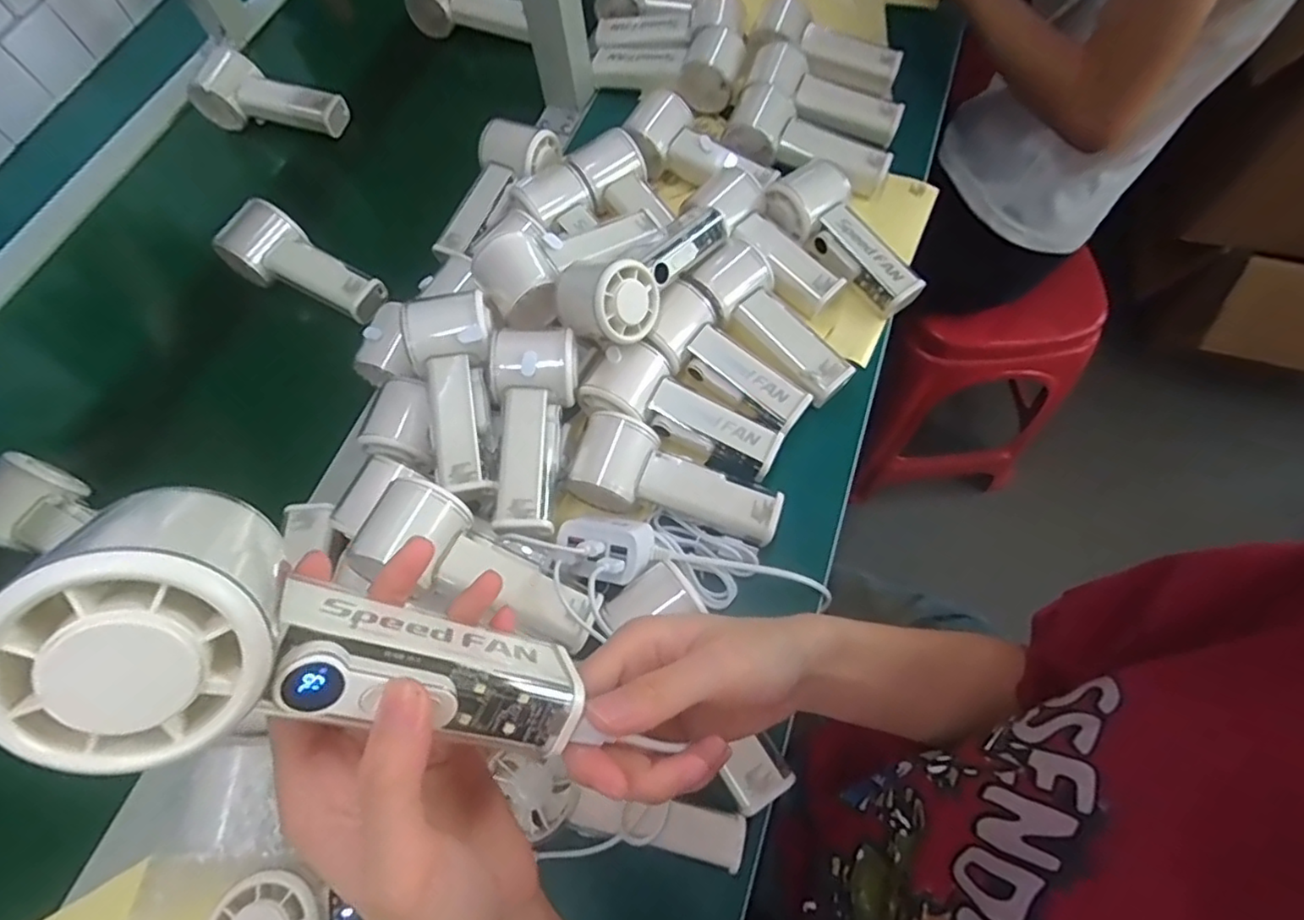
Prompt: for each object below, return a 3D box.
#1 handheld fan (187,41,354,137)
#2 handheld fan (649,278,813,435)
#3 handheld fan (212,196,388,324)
[{"bbox_3d":[-0.397,-0.379,0.652,0.145,0.052,0.061,14,66,10],"label":"handheld fan"},{"bbox_3d":[0.058,-0.076,0.478,0.136,0.041,0.054,40,74,3],"label":"handheld fan"},{"bbox_3d":[-0.309,-0.169,0.550,0.142,0.041,0.061,30,70,16],"label":"handheld fan"}]

